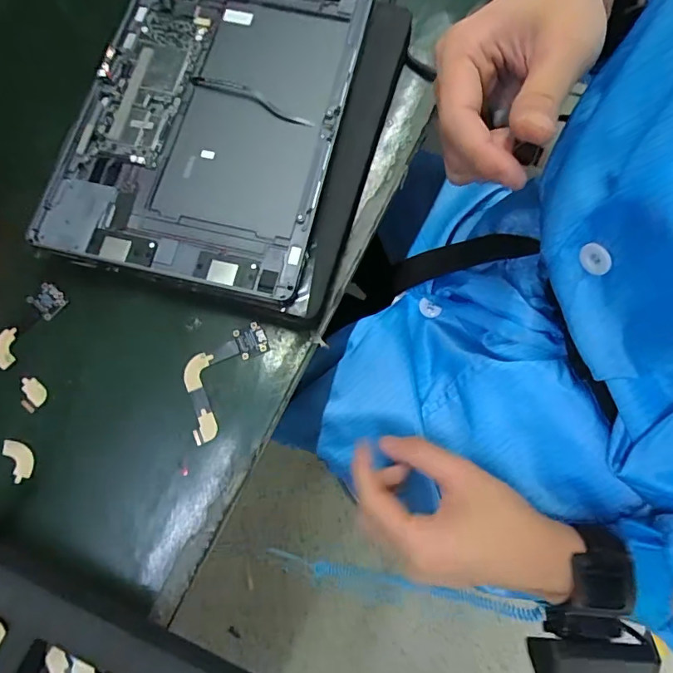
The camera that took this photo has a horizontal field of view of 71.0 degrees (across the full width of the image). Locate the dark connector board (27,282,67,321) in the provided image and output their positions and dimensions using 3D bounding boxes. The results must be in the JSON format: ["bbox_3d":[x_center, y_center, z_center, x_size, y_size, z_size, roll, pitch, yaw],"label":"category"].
[{"bbox_3d":[-0.186,-0.024,0.304,0.021,0.004,0.019,39,78,10],"label":"dark connector board"}]

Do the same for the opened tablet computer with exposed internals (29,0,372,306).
[{"bbox_3d":[-0.081,-0.154,0.317,0.167,0.015,0.251,12,73,4],"label":"opened tablet computer with exposed internals"}]

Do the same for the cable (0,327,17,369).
[{"bbox_3d":[-0.208,0.007,0.294,0.014,0.004,0.025,-7,74,-2],"label":"cable"}]

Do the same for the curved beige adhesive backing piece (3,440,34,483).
[{"bbox_3d":[-0.188,0.072,0.280,0.013,0.004,0.025,-25,83,-21],"label":"curved beige adhesive backing piece"}]

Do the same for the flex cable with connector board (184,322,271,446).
[{"bbox_3d":[-0.075,0.024,0.297,0.037,0.005,0.079,29,76,8],"label":"flex cable with connector board"}]

